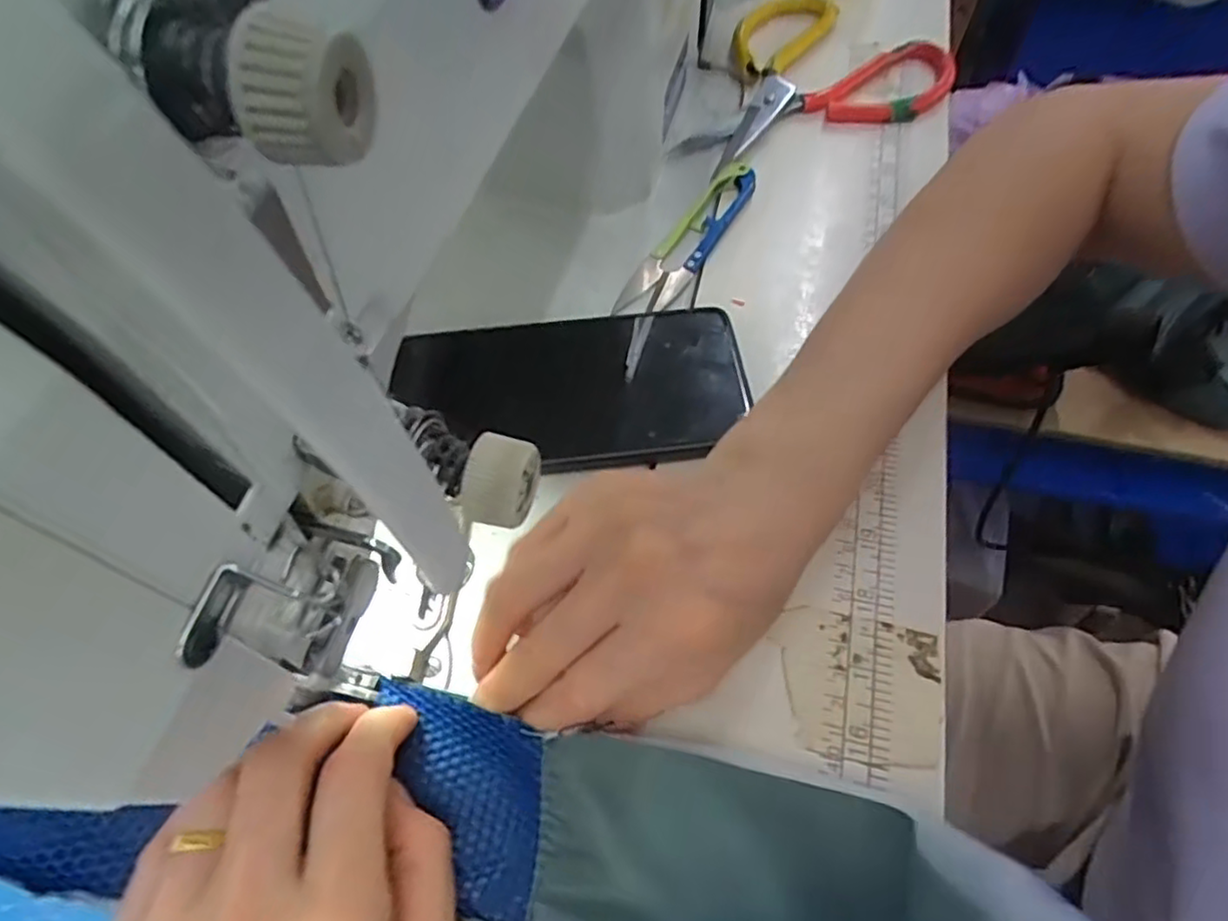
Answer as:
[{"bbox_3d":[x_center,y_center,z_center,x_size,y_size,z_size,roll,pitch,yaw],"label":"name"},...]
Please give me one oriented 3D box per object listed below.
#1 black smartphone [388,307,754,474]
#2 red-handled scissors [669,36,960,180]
[{"bbox_3d":[-0.018,-0.033,0.299,0.152,0.012,0.077,-5,60,-2],"label":"black smartphone"},{"bbox_3d":[0.131,-0.218,0.412,0.200,0.020,0.056,-27,64,-14],"label":"red-handled scissors"}]

